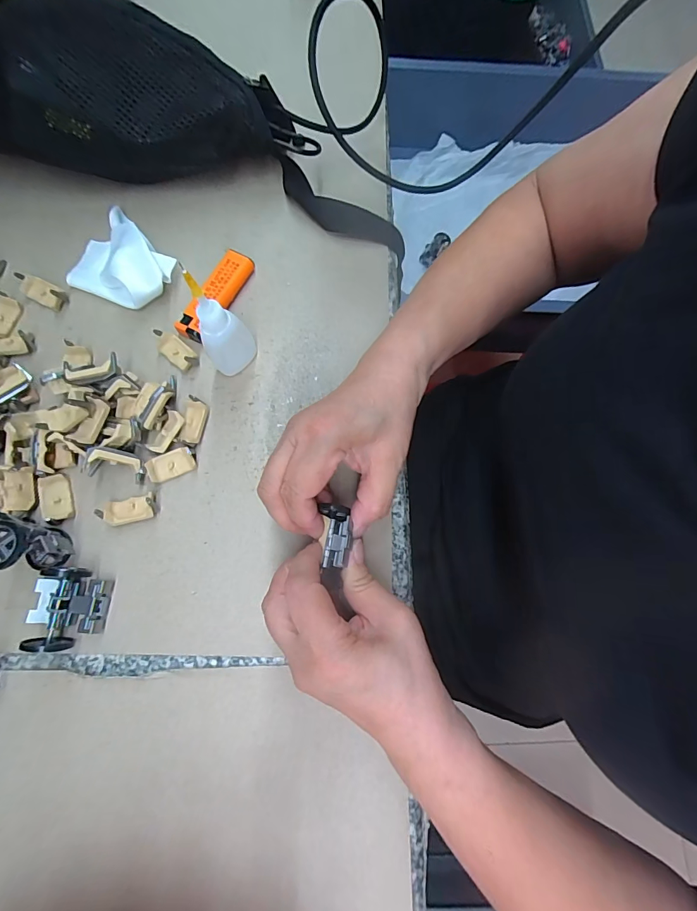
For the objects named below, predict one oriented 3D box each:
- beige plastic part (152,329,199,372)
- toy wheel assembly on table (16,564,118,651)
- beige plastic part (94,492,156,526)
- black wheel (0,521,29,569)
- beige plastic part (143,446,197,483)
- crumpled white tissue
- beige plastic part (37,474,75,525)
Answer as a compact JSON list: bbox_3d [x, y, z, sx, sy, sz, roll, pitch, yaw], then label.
[{"bbox_3d":[-0.131,-0.080,0.308,0.034,0.016,0.017,39,78,8],"label":"beige plastic part"},{"bbox_3d":[-0.181,0.096,0.257,0.046,0.024,0.046,3,75,0],"label":"toy wheel assembly on table"},{"bbox_3d":[-0.150,0.037,0.277,0.036,0.015,0.019,-13,76,-5],"label":"beige plastic part"},{"bbox_3d":[-0.202,0.052,0.236,0.025,0.011,0.027,0,76,-1],"label":"black wheel"},{"bbox_3d":[-0.125,0.007,0.287,0.032,0.008,0.019,-24,99,-10],"label":"beige plastic part"},{"bbox_3d":[-0.185,-0.152,0.320,0.068,0.028,0.087,-40,80,-10],"label":"crumpled white tissue"},{"bbox_3d":[-0.202,0.030,0.280,0.017,0.009,0.034,-20,77,-6],"label":"beige plastic part"}]

